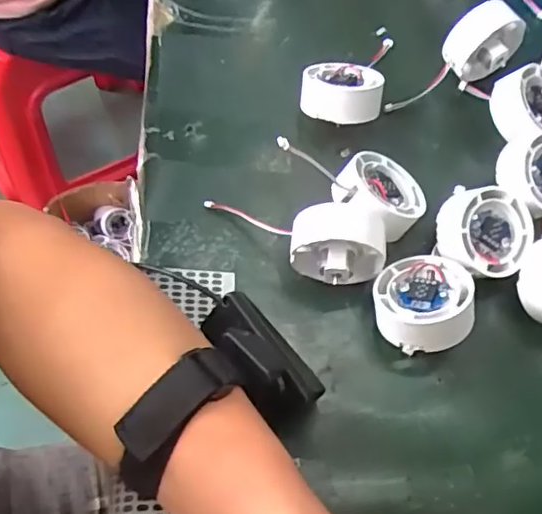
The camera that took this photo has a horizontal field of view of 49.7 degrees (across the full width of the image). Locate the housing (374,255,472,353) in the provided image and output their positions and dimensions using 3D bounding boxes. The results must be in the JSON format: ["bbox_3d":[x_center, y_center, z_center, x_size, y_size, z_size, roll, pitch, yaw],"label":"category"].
[{"bbox_3d":[0.088,0.031,0.339,0.052,0.037,0.053,-3,41,13],"label":"housing"}]

